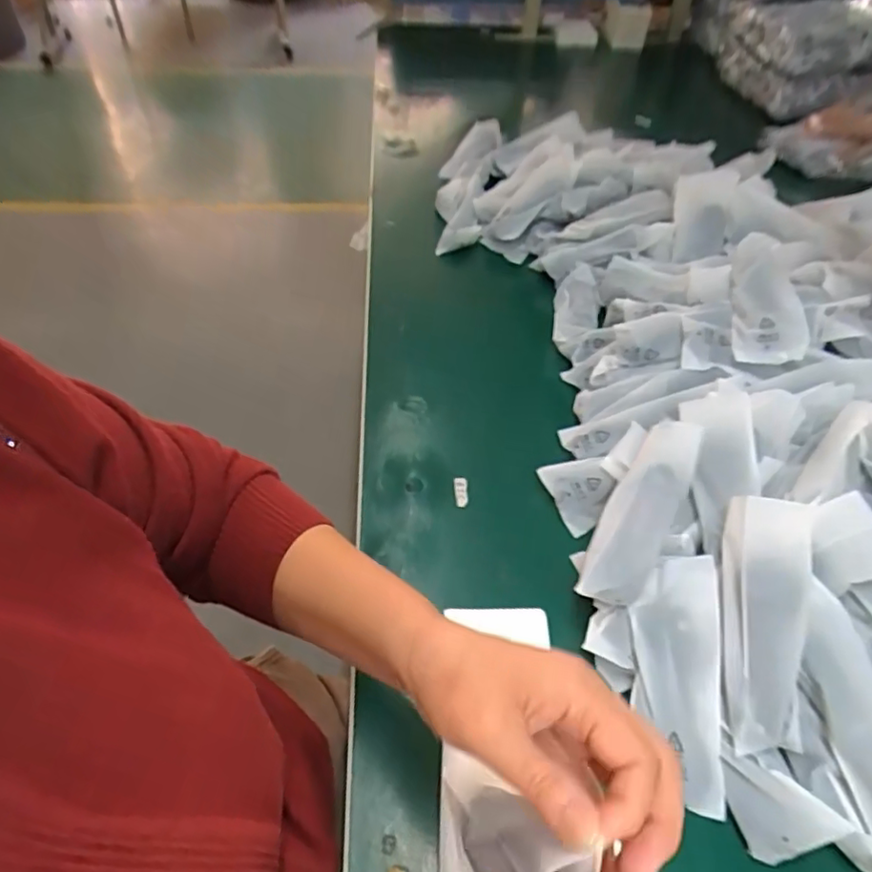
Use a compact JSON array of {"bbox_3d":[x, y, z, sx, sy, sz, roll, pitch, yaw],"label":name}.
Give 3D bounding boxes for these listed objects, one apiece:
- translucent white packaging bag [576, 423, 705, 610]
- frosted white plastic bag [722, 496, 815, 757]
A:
[{"bbox_3d":[0.151,0.055,0.445,0.046,0.024,0.151,25,70,21],"label":"translucent white packaging bag"},{"bbox_3d":[0.205,0.116,0.380,0.049,0.033,0.151,7,81,6],"label":"frosted white plastic bag"}]

